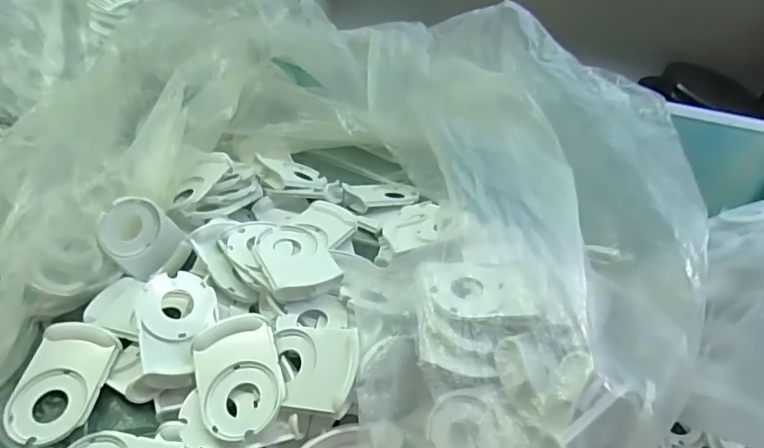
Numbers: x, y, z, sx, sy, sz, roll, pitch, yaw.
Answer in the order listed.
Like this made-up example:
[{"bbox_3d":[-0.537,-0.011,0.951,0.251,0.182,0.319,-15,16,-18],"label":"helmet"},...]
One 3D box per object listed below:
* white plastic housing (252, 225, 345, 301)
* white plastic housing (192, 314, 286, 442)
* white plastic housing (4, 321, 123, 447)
[{"bbox_3d":[-0.074,0.027,0.425,0.058,0.023,0.086,-15,46,-24],"label":"white plastic housing"},{"bbox_3d":[-0.099,0.104,0.352,0.056,0.014,0.082,-10,44,-19],"label":"white plastic housing"},{"bbox_3d":[-0.229,0.111,0.361,0.058,0.015,0.081,10,49,5],"label":"white plastic housing"}]

